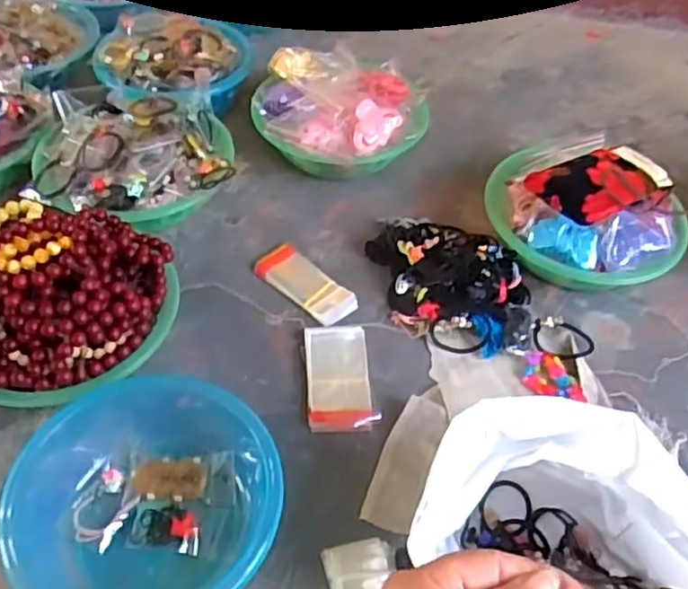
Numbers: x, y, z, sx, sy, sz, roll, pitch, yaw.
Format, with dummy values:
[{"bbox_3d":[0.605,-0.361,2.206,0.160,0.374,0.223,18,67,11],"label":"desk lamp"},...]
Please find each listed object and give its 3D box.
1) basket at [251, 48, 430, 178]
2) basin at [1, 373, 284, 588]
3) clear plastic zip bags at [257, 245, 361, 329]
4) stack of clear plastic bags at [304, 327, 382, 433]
[{"bbox_3d":[-0.006,-0.247,0.967,0.237,0.107,0.212,-10,50,-11],"label":"basket"},{"bbox_3d":[-0.178,0.177,0.610,0.230,0.072,0.214,2,49,-3],"label":"basin"},{"bbox_3d":[-0.045,-0.014,0.818,0.055,0.016,0.129,-35,60,-29],"label":"clear plastic zip bags"},{"bbox_3d":[-0.006,0.088,0.734,0.067,0.016,0.131,-1,49,-5],"label":"stack of clear plastic bags"}]

